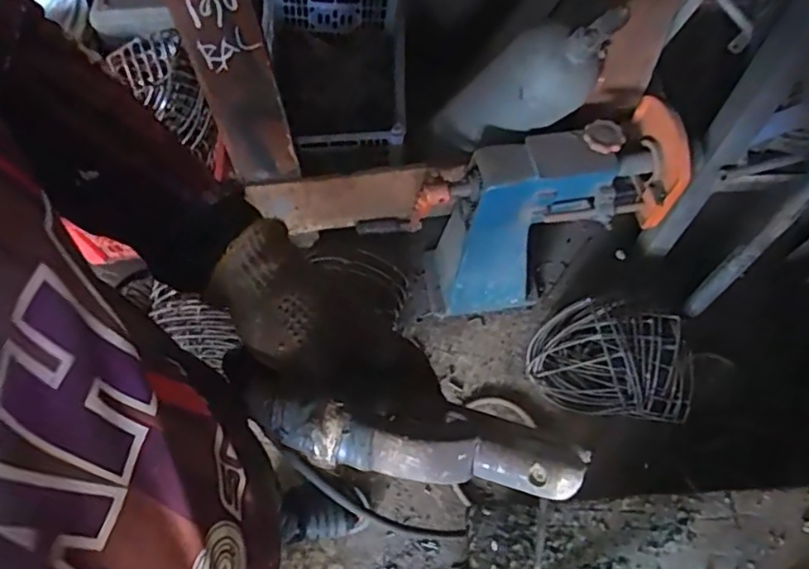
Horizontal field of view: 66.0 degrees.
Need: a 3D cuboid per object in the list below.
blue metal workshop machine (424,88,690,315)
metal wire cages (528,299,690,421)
[{"bbox_3d":[0.278,-0.135,1.237,0.424,0.447,0.190,-10,64,-4],"label":"blue metal workshop machine"},{"bbox_3d":[0.424,0.158,1.283,0.321,0.133,0.206,11,65,6],"label":"metal wire cages"}]

